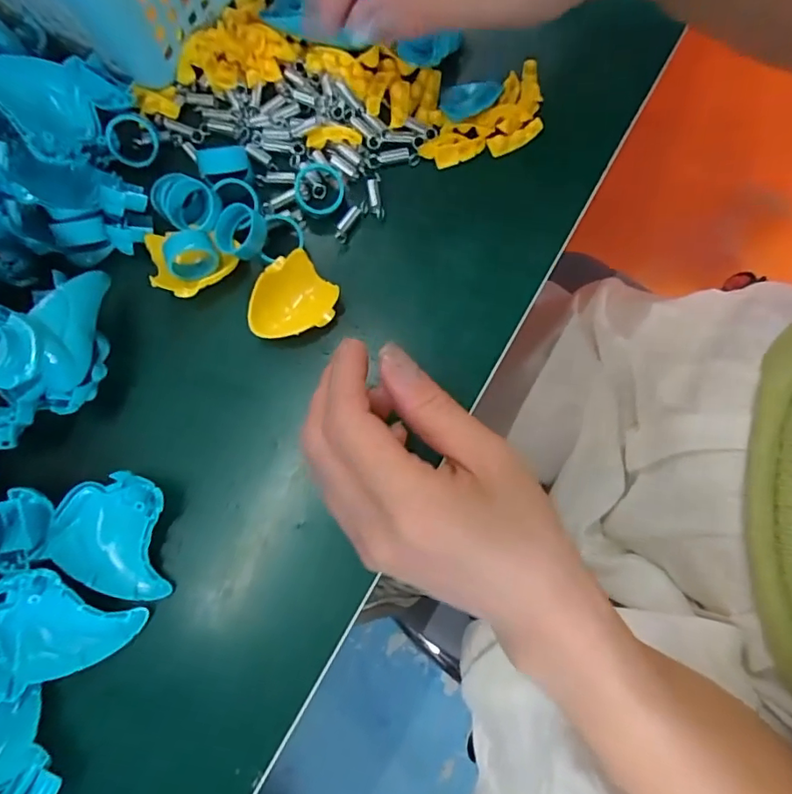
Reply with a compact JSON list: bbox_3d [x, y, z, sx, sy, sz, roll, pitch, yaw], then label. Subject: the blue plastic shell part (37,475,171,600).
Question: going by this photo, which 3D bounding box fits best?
[{"bbox_3d":[-0.130,0.063,0.242,0.049,0.018,0.054,3,78,2],"label":"blue plastic shell part"}]

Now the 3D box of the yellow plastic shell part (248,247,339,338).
[{"bbox_3d":[-0.053,-0.047,0.265,0.044,0.011,0.038,-43,81,-7],"label":"yellow plastic shell part"}]

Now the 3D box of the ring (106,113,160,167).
[{"bbox_3d":[-0.140,-0.137,0.283,0.026,0.008,0.026,-6,116,-13],"label":"ring"}]

